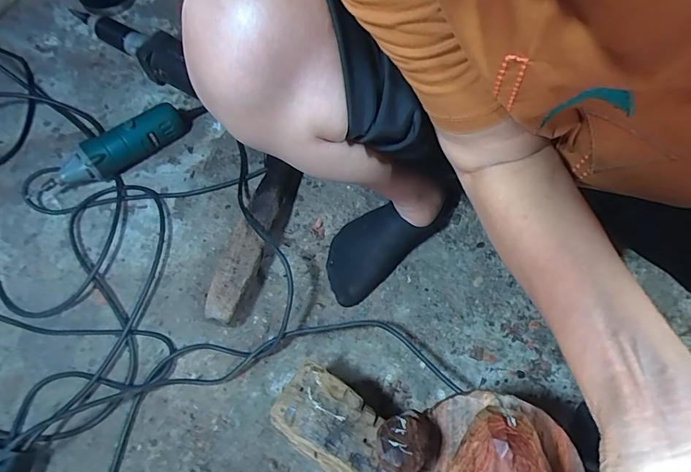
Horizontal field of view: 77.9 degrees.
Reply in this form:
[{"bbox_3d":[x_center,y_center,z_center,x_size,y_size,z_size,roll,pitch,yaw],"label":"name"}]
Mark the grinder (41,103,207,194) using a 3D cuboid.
[{"bbox_3d":[-0.328,-0.138,0.641,0.255,0.061,0.064,-42,73,-15],"label":"grinder"}]

